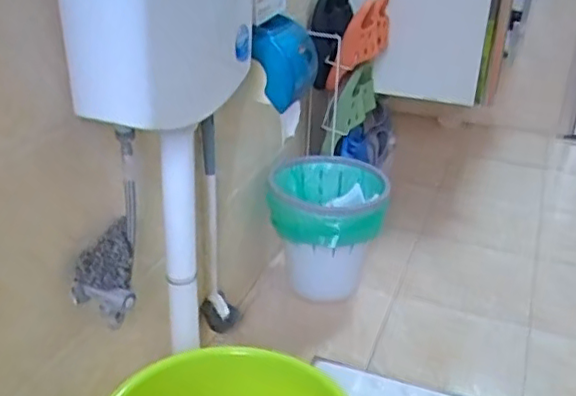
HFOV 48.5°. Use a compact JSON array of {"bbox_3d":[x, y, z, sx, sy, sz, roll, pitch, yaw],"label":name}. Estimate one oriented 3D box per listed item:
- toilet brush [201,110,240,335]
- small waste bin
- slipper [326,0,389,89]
[{"bbox_3d":[-0.133,0.064,1.194,0.070,0.441,0.056,-2,27,-5],"label":"toilet brush"},{"bbox_3d":[0.086,0.092,1.436,0.249,0.286,0.257,5,27,9],"label":"small waste bin"},{"bbox_3d":[0.172,-0.375,1.525,0.133,0.245,0.079,-20,66,-34],"label":"slipper"}]

